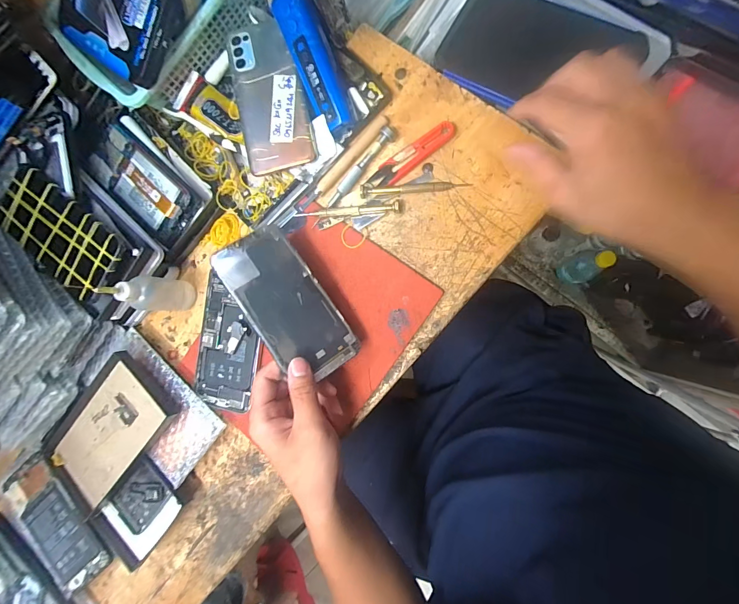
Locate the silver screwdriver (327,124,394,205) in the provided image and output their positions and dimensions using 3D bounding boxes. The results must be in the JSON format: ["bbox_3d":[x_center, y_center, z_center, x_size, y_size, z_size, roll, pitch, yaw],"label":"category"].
[{"bbox_3d":[-0.011,-0.142,0.363,0.013,0.011,0.098,42,96,7],"label":"silver screwdriver"}]

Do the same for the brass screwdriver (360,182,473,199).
[{"bbox_3d":[0.045,-0.116,0.354,0.109,0.010,0.013,1,90,9],"label":"brass screwdriver"}]

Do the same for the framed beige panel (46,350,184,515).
[{"bbox_3d":[-0.303,0.149,0.400,0.108,0.016,0.167,42,98,11],"label":"framed beige panel"}]

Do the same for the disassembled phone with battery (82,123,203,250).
[{"bbox_3d":[-0.270,-0.139,0.407,0.155,0.013,0.070,43,97,4],"label":"disassembled phone with battery"}]

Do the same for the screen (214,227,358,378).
[{"bbox_3d":[-0.080,0.002,0.335,0.073,0.004,0.154,-34,87,-17],"label":"screen"}]

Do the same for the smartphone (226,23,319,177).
[{"bbox_3d":[-0.104,-0.215,0.363,0.071,0.009,0.159,-12,89,5],"label":"smartphone"}]

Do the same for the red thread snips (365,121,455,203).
[{"bbox_3d":[0.037,-0.147,0.357,0.108,0.007,0.025,-38,84,7],"label":"red thread snips"}]

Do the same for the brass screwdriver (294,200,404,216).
[{"bbox_3d":[-0.025,-0.096,0.366,0.114,0.012,0.011,-4,89,9],"label":"brass screwdriver"}]

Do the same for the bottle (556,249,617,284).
[{"bbox_3d":[0.478,-0.082,0.790,0.069,0.171,0.074,-1,87,14],"label":"bottle"}]

